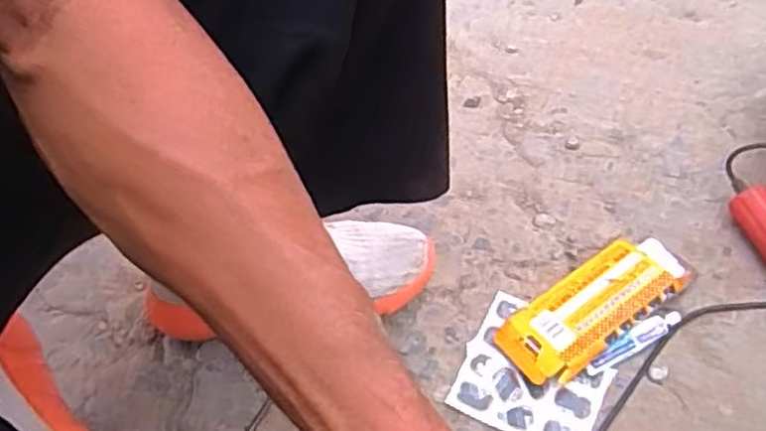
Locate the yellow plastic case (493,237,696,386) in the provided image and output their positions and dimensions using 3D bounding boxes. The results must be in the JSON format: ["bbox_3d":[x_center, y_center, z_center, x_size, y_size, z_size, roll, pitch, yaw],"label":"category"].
[{"bbox_3d":[0.193,0.085,0.632,0.178,0.037,0.077,-34,57,-14],"label":"yellow plastic case"}]

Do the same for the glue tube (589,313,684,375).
[{"bbox_3d":[0.231,0.115,0.626,0.100,0.021,0.017,-28,55,-11],"label":"glue tube"}]

